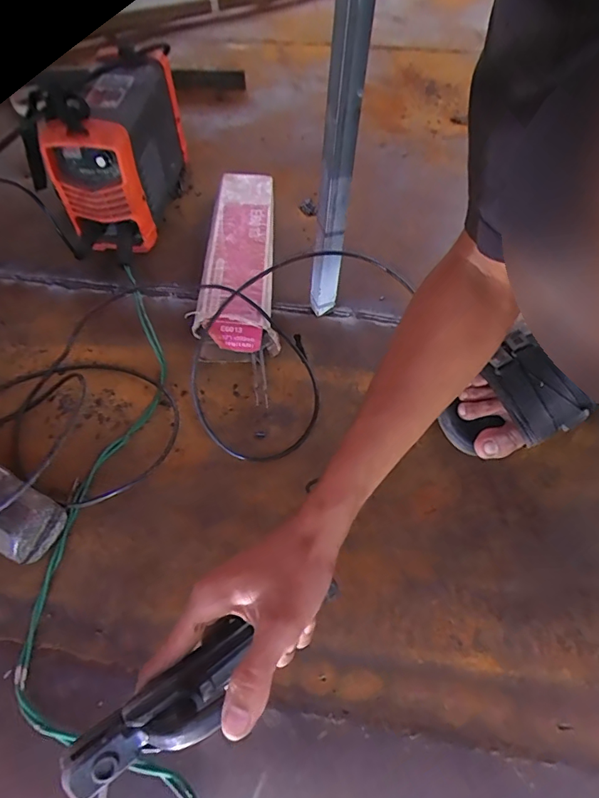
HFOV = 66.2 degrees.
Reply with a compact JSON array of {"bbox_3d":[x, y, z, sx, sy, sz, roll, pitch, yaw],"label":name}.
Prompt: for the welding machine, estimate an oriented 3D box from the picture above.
[{"bbox_3d":[-0.251,-0.354,0.648,0.114,0.187,0.254,4,58,3],"label":"welding machine"}]

